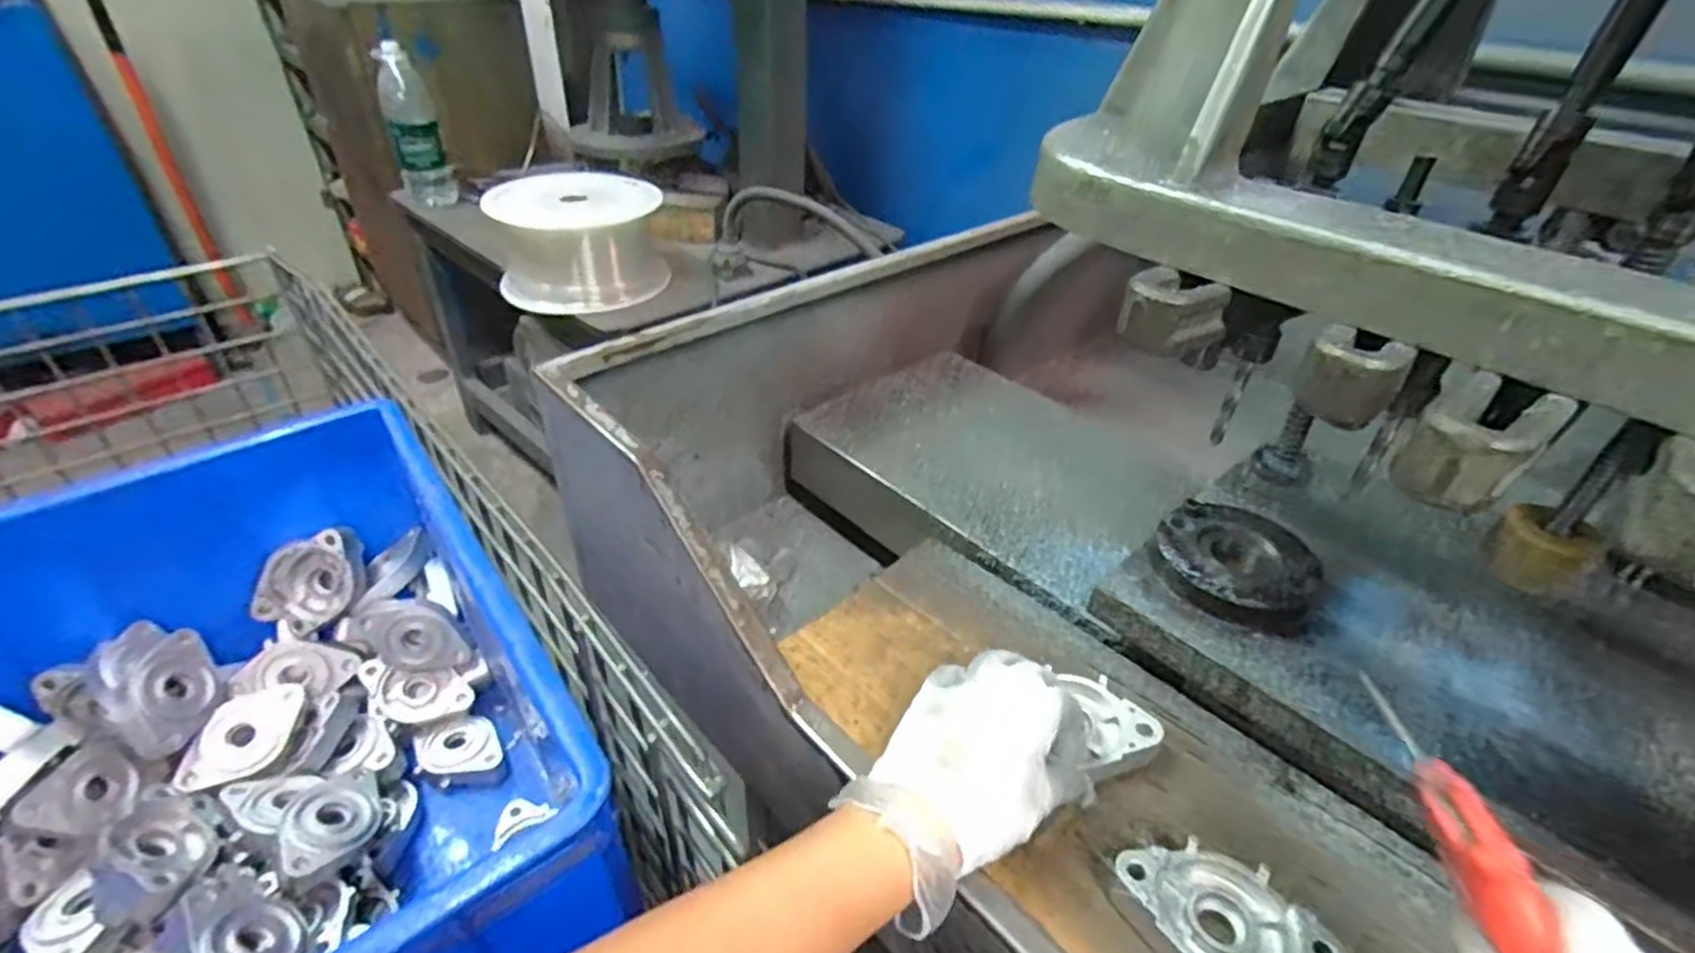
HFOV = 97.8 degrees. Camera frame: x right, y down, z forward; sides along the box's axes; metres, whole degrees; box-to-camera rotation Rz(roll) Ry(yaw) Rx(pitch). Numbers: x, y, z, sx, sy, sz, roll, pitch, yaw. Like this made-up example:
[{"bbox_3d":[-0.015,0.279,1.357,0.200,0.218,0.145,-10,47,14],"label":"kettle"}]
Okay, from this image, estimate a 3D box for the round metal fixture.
[{"bbox_3d":[0.272,0.058,0.519,0.103,0.024,0.103,2,37,-1],"label":"round metal fixture"}]

